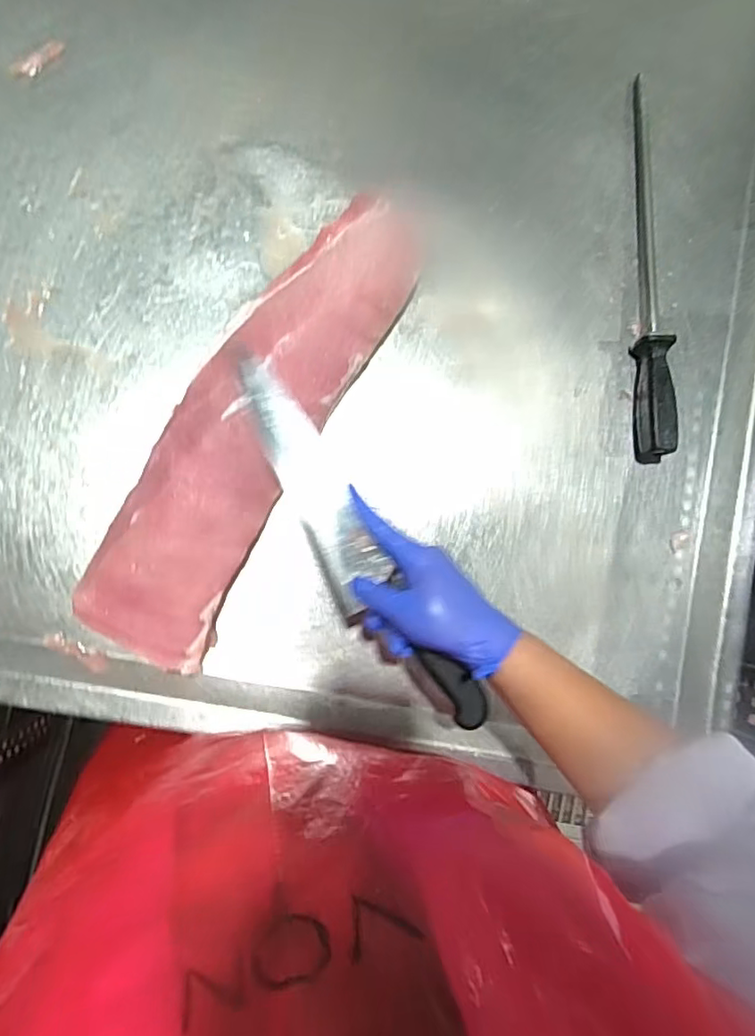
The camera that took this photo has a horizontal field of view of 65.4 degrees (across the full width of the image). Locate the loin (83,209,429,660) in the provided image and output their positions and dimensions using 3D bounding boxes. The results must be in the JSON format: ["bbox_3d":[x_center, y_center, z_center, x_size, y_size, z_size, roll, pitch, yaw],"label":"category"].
[{"bbox_3d":[-0.105,-0.096,0.541,0.119,0.059,0.463,29,83,-4],"label":"loin"}]

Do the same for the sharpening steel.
[{"bbox_3d":[0.282,-0.257,0.607,0.027,0.035,0.392,1,86,-7],"label":"sharpening steel"}]

